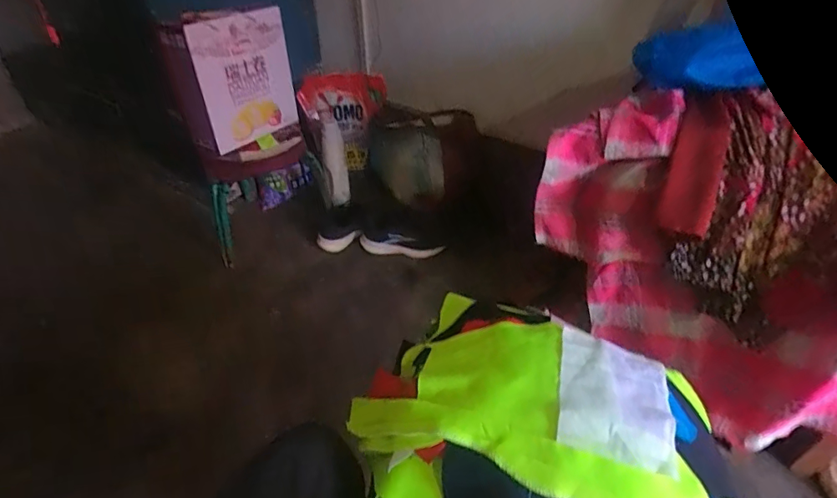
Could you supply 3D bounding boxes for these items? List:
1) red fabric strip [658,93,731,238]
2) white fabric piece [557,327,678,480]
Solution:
[{"bbox_3d":[0.391,-0.123,0.671,0.063,0.026,0.205,14,85,13],"label":"red fabric strip"},{"bbox_3d":[0.189,0.141,0.460,0.104,0.029,0.138,11,42,12],"label":"white fabric piece"}]

